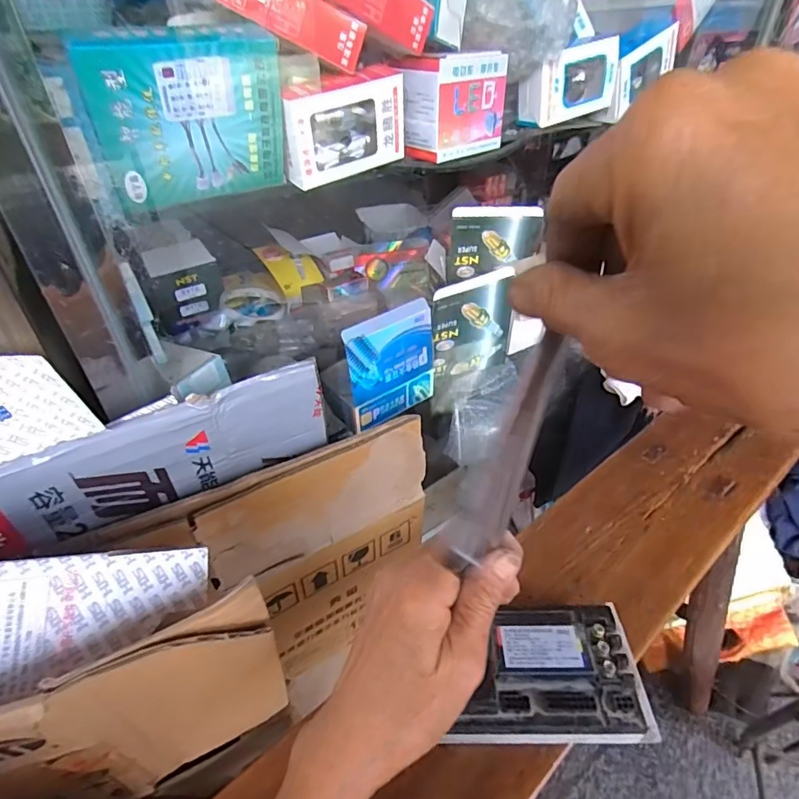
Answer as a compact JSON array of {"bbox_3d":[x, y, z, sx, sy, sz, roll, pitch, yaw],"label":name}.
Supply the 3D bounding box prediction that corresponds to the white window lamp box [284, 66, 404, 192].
[{"bbox_3d":[-0.048,-0.236,0.431,0.109,0.076,0.028,-25,44,-27],"label":"white window lamp box"}]

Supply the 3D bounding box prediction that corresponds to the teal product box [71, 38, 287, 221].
[{"bbox_3d":[-0.150,-0.203,0.368,0.134,0.104,0.030,-25,44,-27],"label":"teal product box"}]

